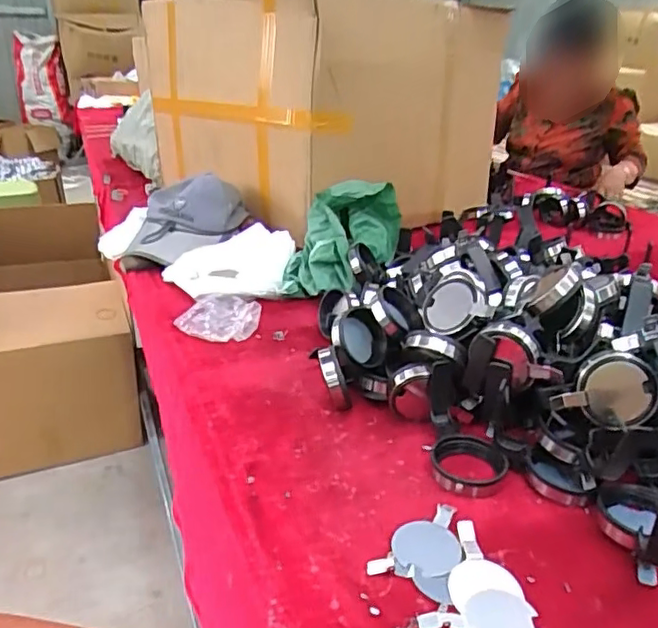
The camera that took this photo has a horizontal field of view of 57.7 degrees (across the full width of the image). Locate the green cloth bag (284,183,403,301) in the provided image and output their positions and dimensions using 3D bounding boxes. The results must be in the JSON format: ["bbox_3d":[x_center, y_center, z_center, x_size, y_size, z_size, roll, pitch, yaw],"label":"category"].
[{"bbox_3d":[0.035,-0.135,0.979,0.116,0.114,0.272,15,44,28],"label":"green cloth bag"}]

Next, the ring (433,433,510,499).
[{"bbox_3d":[0.137,0.145,0.582,0.070,0.018,0.076,0,26,0],"label":"ring"}]

